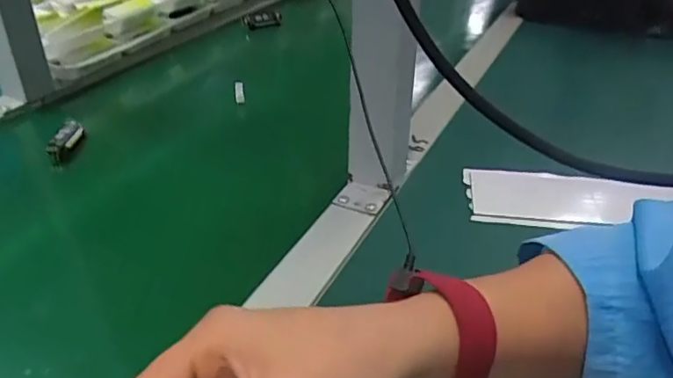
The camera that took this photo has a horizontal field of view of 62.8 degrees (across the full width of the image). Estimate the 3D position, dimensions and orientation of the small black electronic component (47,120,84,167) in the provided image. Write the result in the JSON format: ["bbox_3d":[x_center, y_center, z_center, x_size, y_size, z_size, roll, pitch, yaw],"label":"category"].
[{"bbox_3d":[-0.272,-0.047,0.551,0.014,0.021,0.058,1,31,1],"label":"small black electronic component"}]

